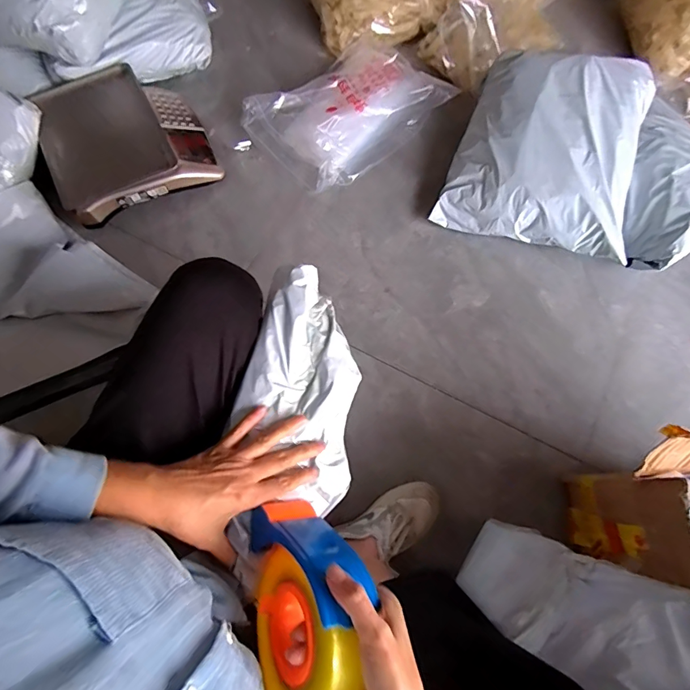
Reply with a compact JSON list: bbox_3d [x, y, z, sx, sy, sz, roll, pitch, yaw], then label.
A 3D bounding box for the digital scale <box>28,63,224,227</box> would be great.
[{"bbox_3d":[-0.491,-0.459,0.936,0.336,0.101,0.296,-29,74,-10],"label":"digital scale"}]

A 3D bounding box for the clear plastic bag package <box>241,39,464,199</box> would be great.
[{"bbox_3d":[0.011,-0.595,1.044,0.456,0.084,0.301,-39,76,-13],"label":"clear plastic bag package"}]

